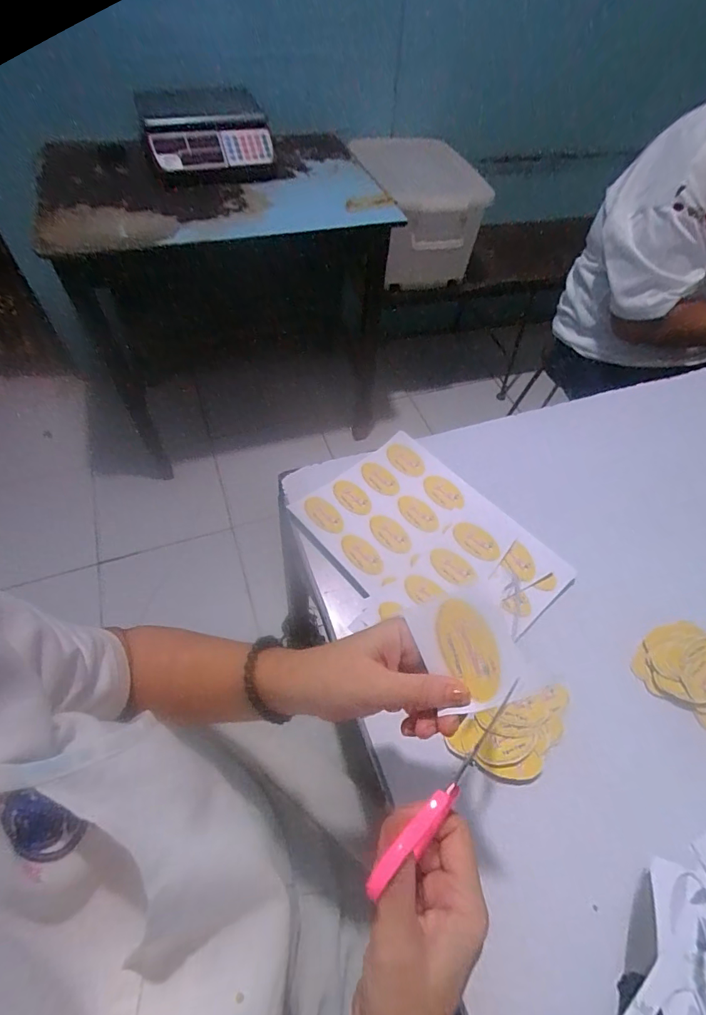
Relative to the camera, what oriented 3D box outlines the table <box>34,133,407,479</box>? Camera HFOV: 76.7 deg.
[{"bbox_3d":[-0.381,-0.617,1.417,0.842,0.792,0.693,-22,58,-17],"label":"table"}]

